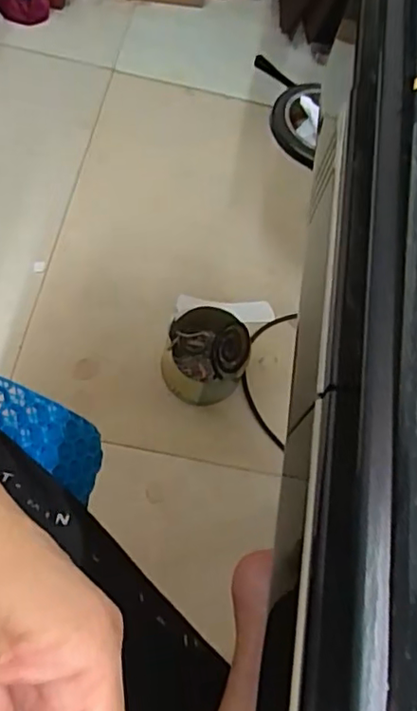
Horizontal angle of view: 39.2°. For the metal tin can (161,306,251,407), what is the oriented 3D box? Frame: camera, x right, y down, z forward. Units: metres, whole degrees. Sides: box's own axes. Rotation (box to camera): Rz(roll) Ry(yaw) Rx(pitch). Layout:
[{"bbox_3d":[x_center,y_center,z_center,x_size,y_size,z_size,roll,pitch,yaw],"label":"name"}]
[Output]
[{"bbox_3d":[-0.004,0.003,0.922,0.119,0.139,0.120,3,66,-7],"label":"metal tin can"}]

